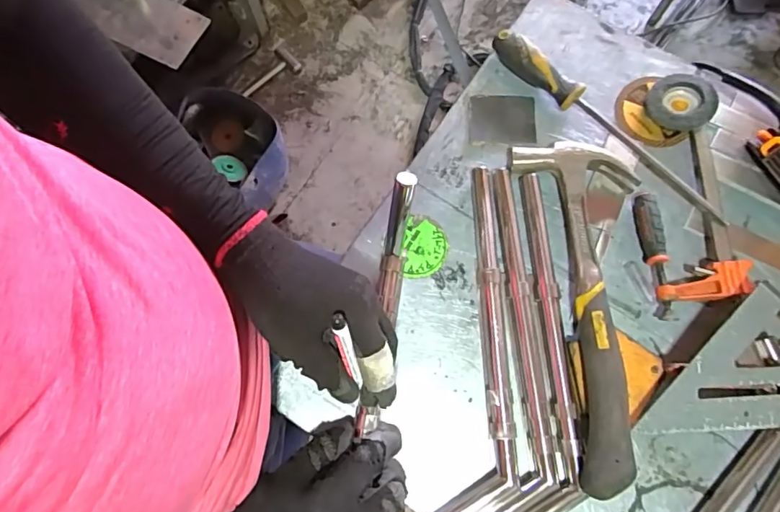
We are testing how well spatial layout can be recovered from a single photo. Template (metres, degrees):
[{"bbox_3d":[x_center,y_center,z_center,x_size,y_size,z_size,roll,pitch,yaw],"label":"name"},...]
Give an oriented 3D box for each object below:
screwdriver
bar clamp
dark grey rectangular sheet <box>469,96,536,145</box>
[{"bbox_3d":[0.223,-0.138,0.523,0.027,0.027,0.295,-44,79,-9],"label":"screwdriver"},{"bbox_3d":[0.294,-0.035,0.499,0.088,0.035,0.187,-3,76,0],"label":"bar clamp"},{"bbox_3d":[0.123,-0.147,0.544,0.069,0.006,0.056,2,76,1],"label":"dark grey rectangular sheet"}]

